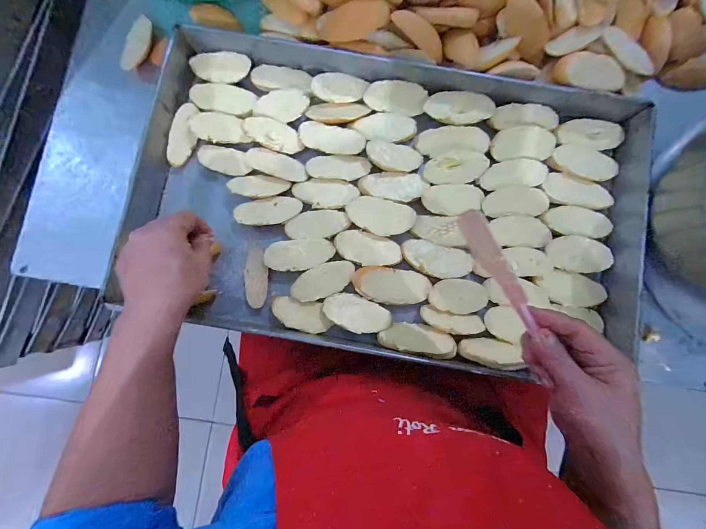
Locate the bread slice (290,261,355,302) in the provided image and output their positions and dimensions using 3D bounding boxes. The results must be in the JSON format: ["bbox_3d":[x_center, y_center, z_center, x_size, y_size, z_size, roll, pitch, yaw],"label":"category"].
[{"bbox_3d":[-0.038,0.020,0.381,0.081,0.008,0.039,-21,85,-3],"label":"bread slice"}]

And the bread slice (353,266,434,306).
[{"bbox_3d":[0.049,0.027,0.378,0.096,0.012,0.044,8,85,0],"label":"bread slice"}]

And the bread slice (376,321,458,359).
[{"bbox_3d":[0.078,0.090,0.368,0.090,0.009,0.043,7,48,5],"label":"bread slice"}]

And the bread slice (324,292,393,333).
[{"bbox_3d":[0.004,0.062,0.378,0.082,0.006,0.042,23,85,1],"label":"bread slice"}]

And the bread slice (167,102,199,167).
[{"bbox_3d":[-0.224,-0.174,0.399,0.034,0.012,0.085,13,85,0],"label":"bread slice"}]

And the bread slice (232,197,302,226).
[{"bbox_3d":[-0.109,-0.069,0.390,0.083,0.011,0.034,-12,85,-2],"label":"bread slice"}]

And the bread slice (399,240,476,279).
[{"bbox_3d":[0.106,-0.006,0.385,0.087,0.010,0.040,14,85,1],"label":"bread slice"}]

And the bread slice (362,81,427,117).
[{"bbox_3d":[0.057,-0.223,0.404,0.080,0.008,0.040,11,85,0],"label":"bread slice"}]

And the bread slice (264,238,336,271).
[{"bbox_3d":[-0.068,-0.013,0.384,0.086,0.011,0.039,-5,85,-1],"label":"bread slice"}]

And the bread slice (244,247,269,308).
[{"bbox_3d":[-0.124,0.017,0.387,0.032,0.007,0.075,0,85,-1],"label":"bread slice"}]

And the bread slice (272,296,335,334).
[{"bbox_3d":[-0.064,0.063,0.378,0.075,0.006,0.040,11,85,0],"label":"bread slice"}]

